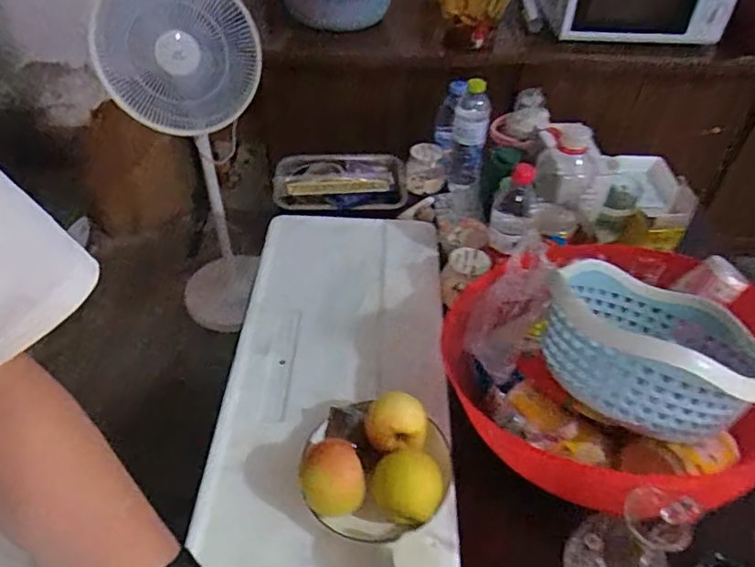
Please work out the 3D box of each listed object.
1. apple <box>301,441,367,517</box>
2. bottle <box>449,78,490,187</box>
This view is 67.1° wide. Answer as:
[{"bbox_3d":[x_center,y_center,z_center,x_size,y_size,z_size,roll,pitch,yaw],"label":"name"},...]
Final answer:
[{"bbox_3d":[-0.050,0.213,0.625,0.066,0.066,0.065,2,42,-2],"label":"apple"},{"bbox_3d":[0.174,-0.279,1.085,0.066,0.196,0.053,8,46,6],"label":"bottle"}]

